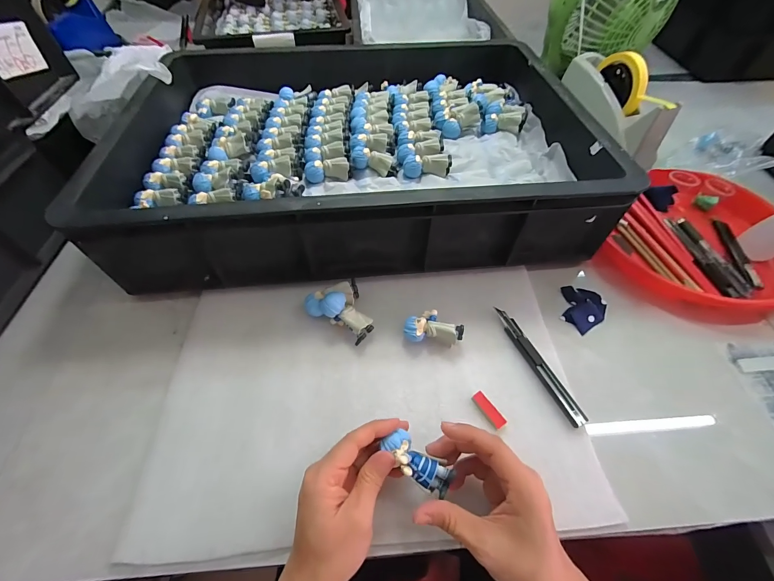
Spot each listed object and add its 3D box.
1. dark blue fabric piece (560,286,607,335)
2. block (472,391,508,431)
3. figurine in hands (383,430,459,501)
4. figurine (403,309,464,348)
[{"bbox_3d":[0.231,0.018,0.395,0.058,0.006,0.052,-36,63,-22],"label":"dark blue fabric piece"},{"bbox_3d":[0.100,0.117,0.322,0.013,0.004,0.039,-30,60,-19],"label":"block"},{"bbox_3d":[0.025,0.137,0.261,0.062,0.028,0.025,38,62,7],"label":"figurine in hands"},{"bbox_3d":[0.050,0.040,0.361,0.062,0.032,0.037,3,55,2],"label":"figurine"}]

